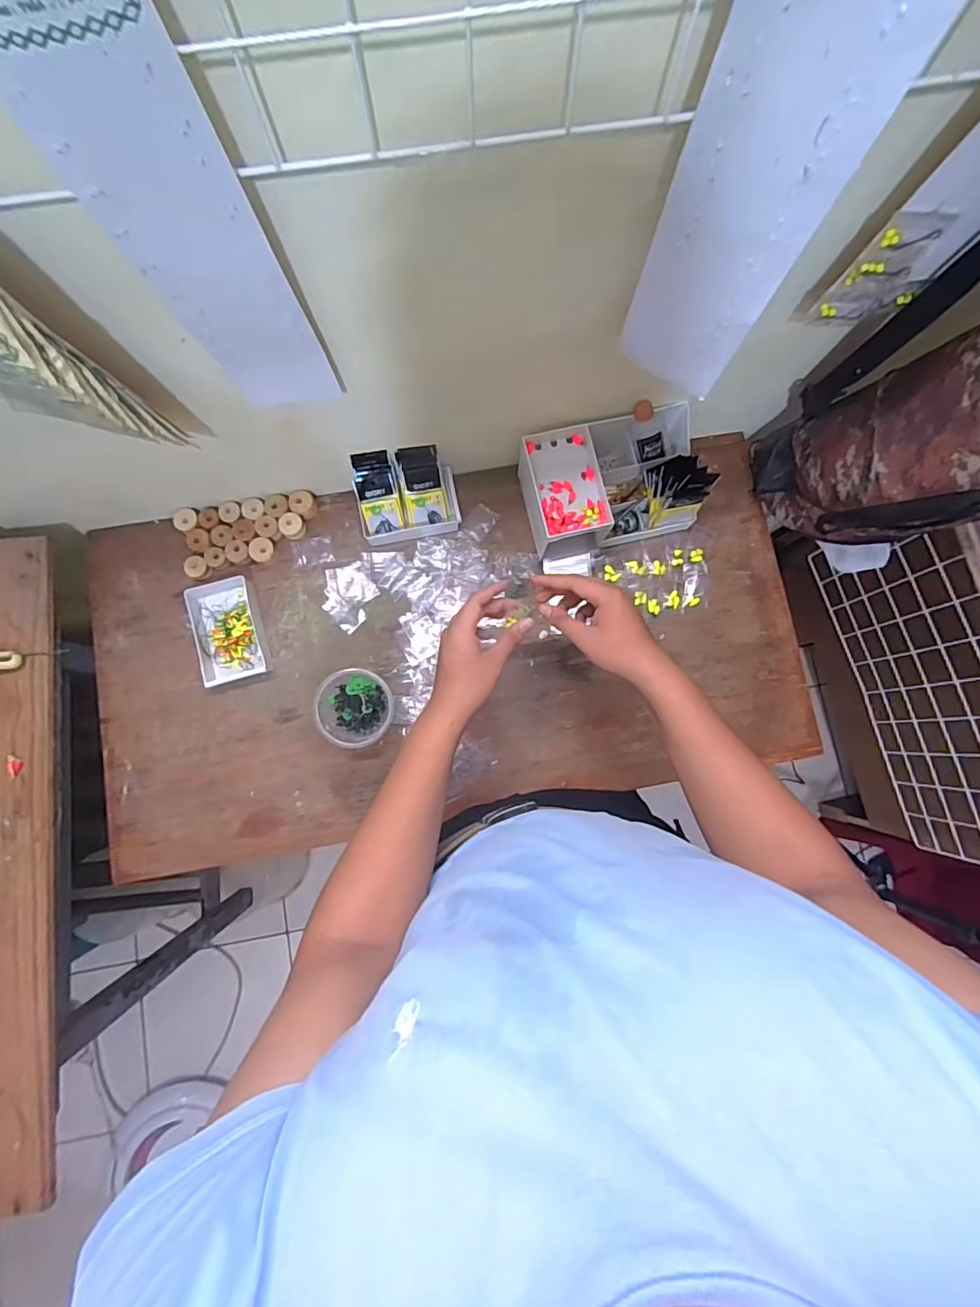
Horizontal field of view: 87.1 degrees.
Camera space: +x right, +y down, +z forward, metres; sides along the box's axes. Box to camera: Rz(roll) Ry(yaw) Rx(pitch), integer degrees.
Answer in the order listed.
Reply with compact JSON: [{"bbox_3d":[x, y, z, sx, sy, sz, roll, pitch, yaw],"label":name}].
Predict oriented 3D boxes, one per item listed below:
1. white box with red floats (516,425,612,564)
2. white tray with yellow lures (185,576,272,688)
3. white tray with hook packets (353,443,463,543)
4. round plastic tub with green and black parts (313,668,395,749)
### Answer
[{"bbox_3d":[0.101,-0.221,0.718,0.087,0.092,0.149,-13,83,-3],"label":"white box with red floats"},{"bbox_3d":[-0.365,-0.032,0.719,0.084,0.031,0.142,-16,83,-3],"label":"white tray with yellow lures"},{"bbox_3d":[-0.116,-0.219,0.719,0.137,0.081,0.095,-10,83,-3],"label":"white tray with hook packets"},{"bbox_3d":[-0.179,0.073,0.698,0.098,0.051,0.102,0,83,-1],"label":"round plastic tub with green and black parts"}]

